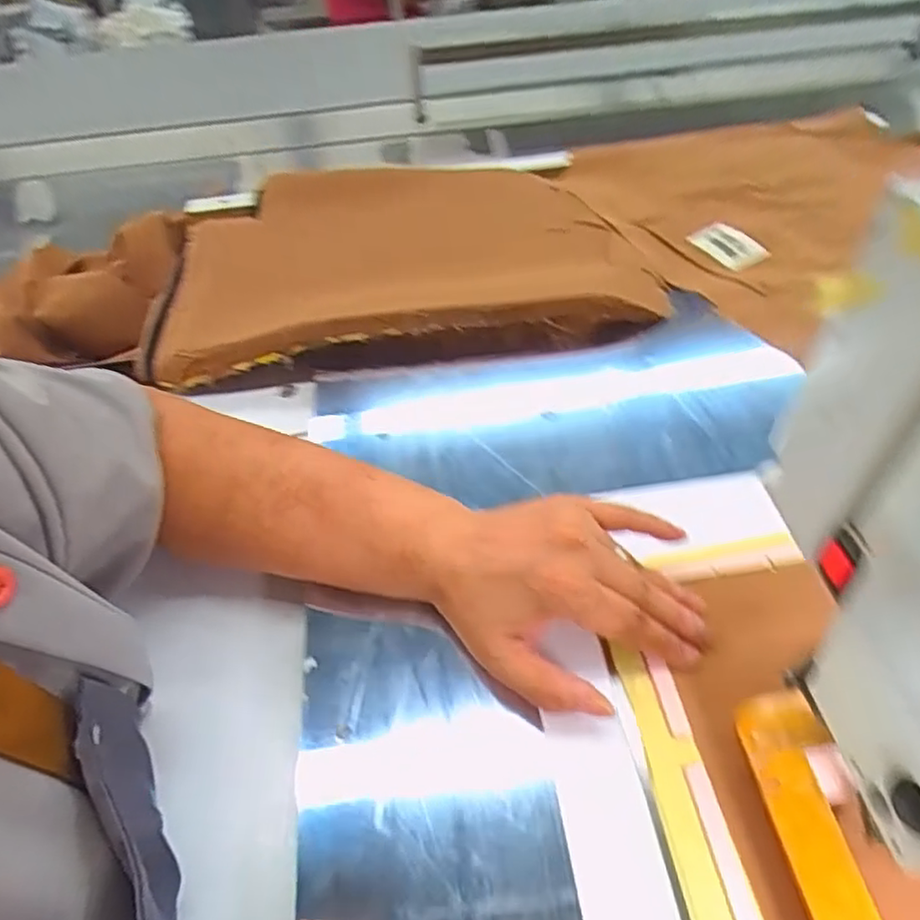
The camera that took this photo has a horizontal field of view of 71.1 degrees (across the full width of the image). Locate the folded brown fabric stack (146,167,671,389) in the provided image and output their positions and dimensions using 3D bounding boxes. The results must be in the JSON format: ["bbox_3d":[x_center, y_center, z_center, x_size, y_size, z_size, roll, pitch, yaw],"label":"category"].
[{"bbox_3d":[-0.067,-0.200,0.606,0.434,0.044,0.313,-9,49,-3],"label":"folded brown fabric stack"}]

